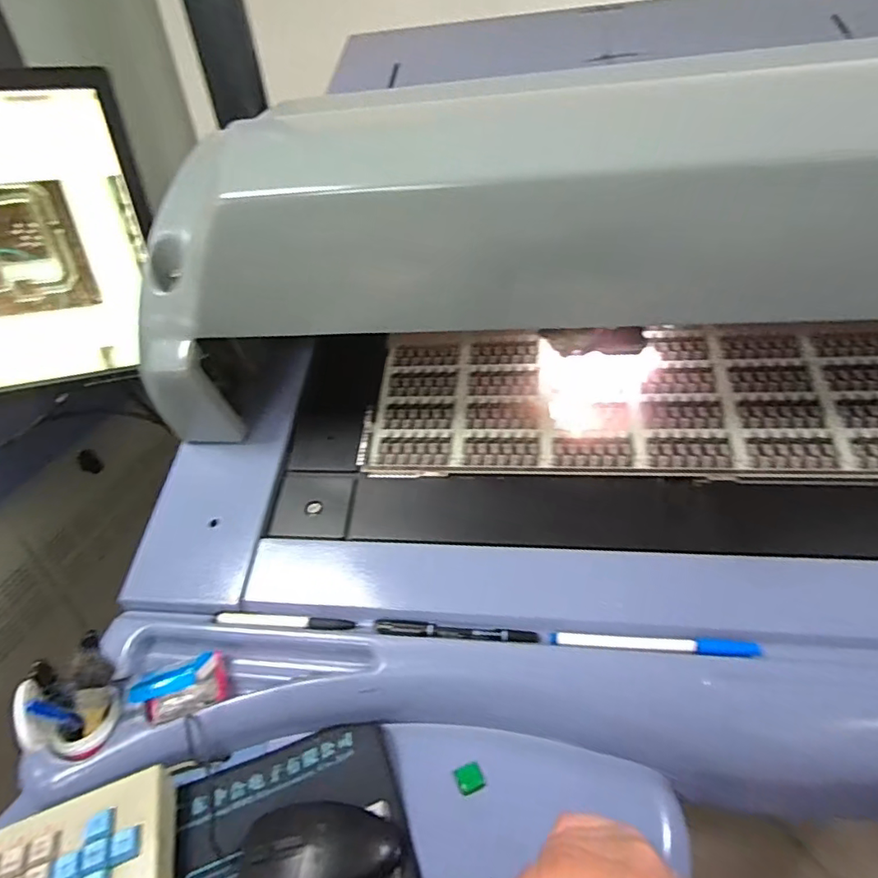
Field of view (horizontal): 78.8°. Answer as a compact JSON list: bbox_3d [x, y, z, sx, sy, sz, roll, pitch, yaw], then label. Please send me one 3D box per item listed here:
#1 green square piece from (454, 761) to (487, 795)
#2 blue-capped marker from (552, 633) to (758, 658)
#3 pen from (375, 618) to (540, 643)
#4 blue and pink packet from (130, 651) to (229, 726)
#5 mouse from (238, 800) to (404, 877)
[{"bbox_3d":[0.025,0.274,0.432,0.021,0.004,0.020,-18,37,-17],"label":"green square piece"},{"bbox_3d":[0.173,0.167,0.436,0.160,0.008,0.012,1,36,9],"label":"blue-capped marker"},{"bbox_3d":[0.014,0.167,0.461,0.139,0.010,0.014,1,36,9],"label":"pen"},{"bbox_3d":[-0.218,0.208,0.453,0.067,0.047,0.032,-22,39,-21],"label":"blue and pink packet"},{"bbox_3d":[-0.087,0.295,0.383,0.113,0.032,0.059,-6,36,-1],"label":"mouse"}]

